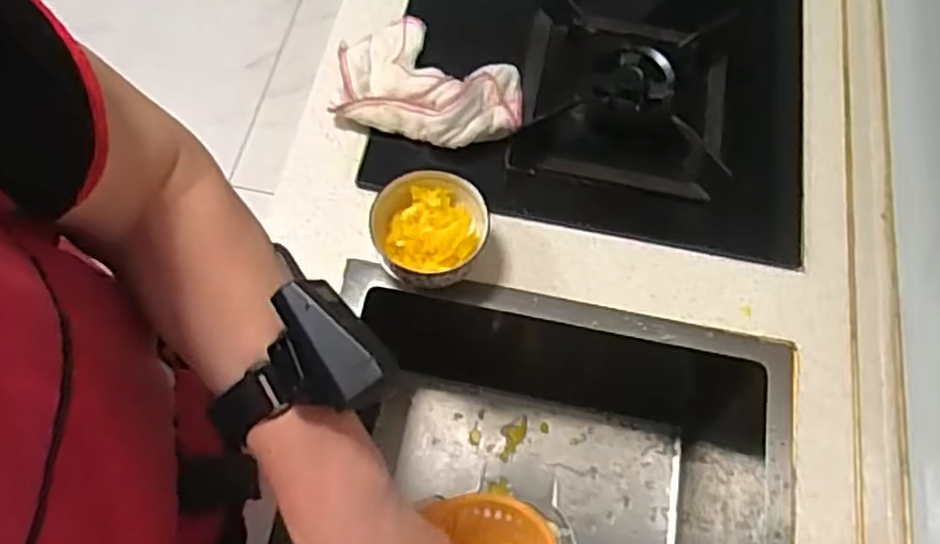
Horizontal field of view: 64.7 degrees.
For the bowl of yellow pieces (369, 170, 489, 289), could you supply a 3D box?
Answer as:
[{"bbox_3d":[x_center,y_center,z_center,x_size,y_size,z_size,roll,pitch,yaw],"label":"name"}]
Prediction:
[{"bbox_3d":[-0.040,-0.036,0.681,0.102,0.053,0.099,1,66,-2],"label":"bowl of yellow pieces"}]

